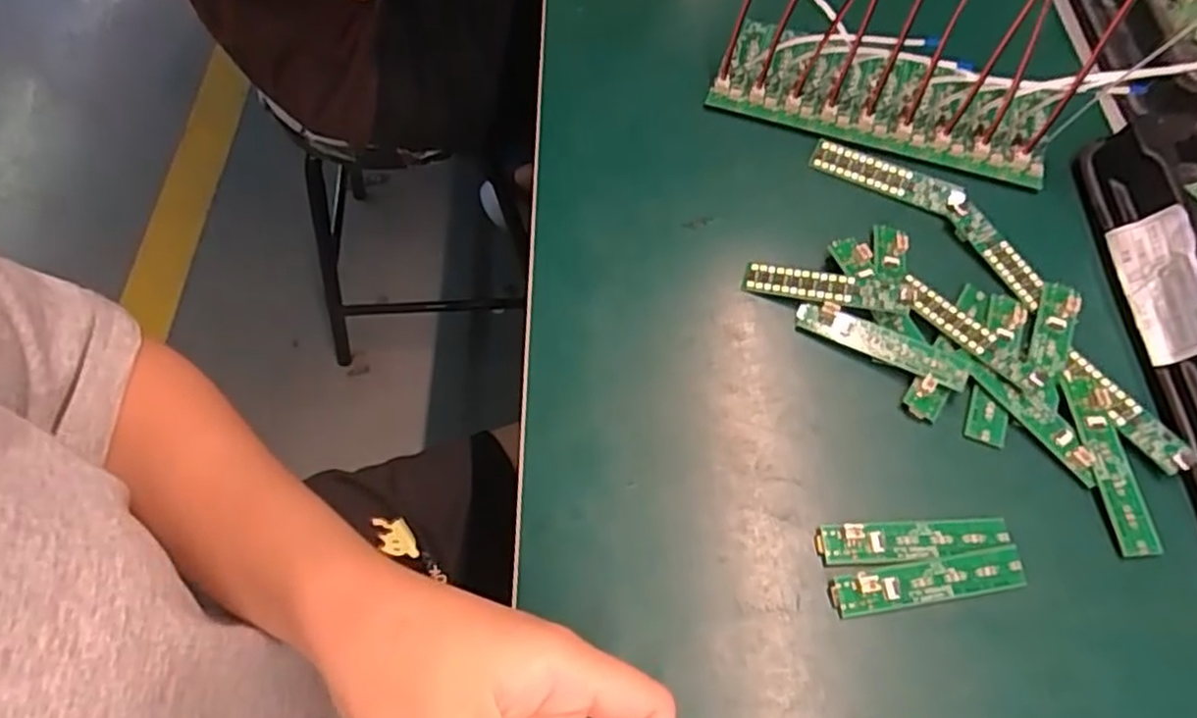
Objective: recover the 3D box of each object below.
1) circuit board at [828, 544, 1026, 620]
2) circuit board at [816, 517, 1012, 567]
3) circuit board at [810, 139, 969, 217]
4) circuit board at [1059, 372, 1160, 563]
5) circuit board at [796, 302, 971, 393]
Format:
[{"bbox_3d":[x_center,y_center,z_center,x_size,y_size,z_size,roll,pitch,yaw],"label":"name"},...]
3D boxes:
[{"bbox_3d":[0.143,0.096,0.310,0.084,0.006,0.017,-9,63,-3],"label":"circuit board"},{"bbox_3d":[0.141,0.081,0.318,0.084,0.008,0.018,-4,63,0],"label":"circuit board"},{"bbox_3d":[0.165,-0.104,0.409,0.086,0.008,0.021,25,84,16],"label":"circuit board"},{"bbox_3d":[0.236,0.047,0.331,0.020,0.004,0.085,-2,65,-1],"label":"circuit board"},{"bbox_3d":[0.142,-0.008,0.361,0.084,0.007,0.018,25,66,14],"label":"circuit board"}]

